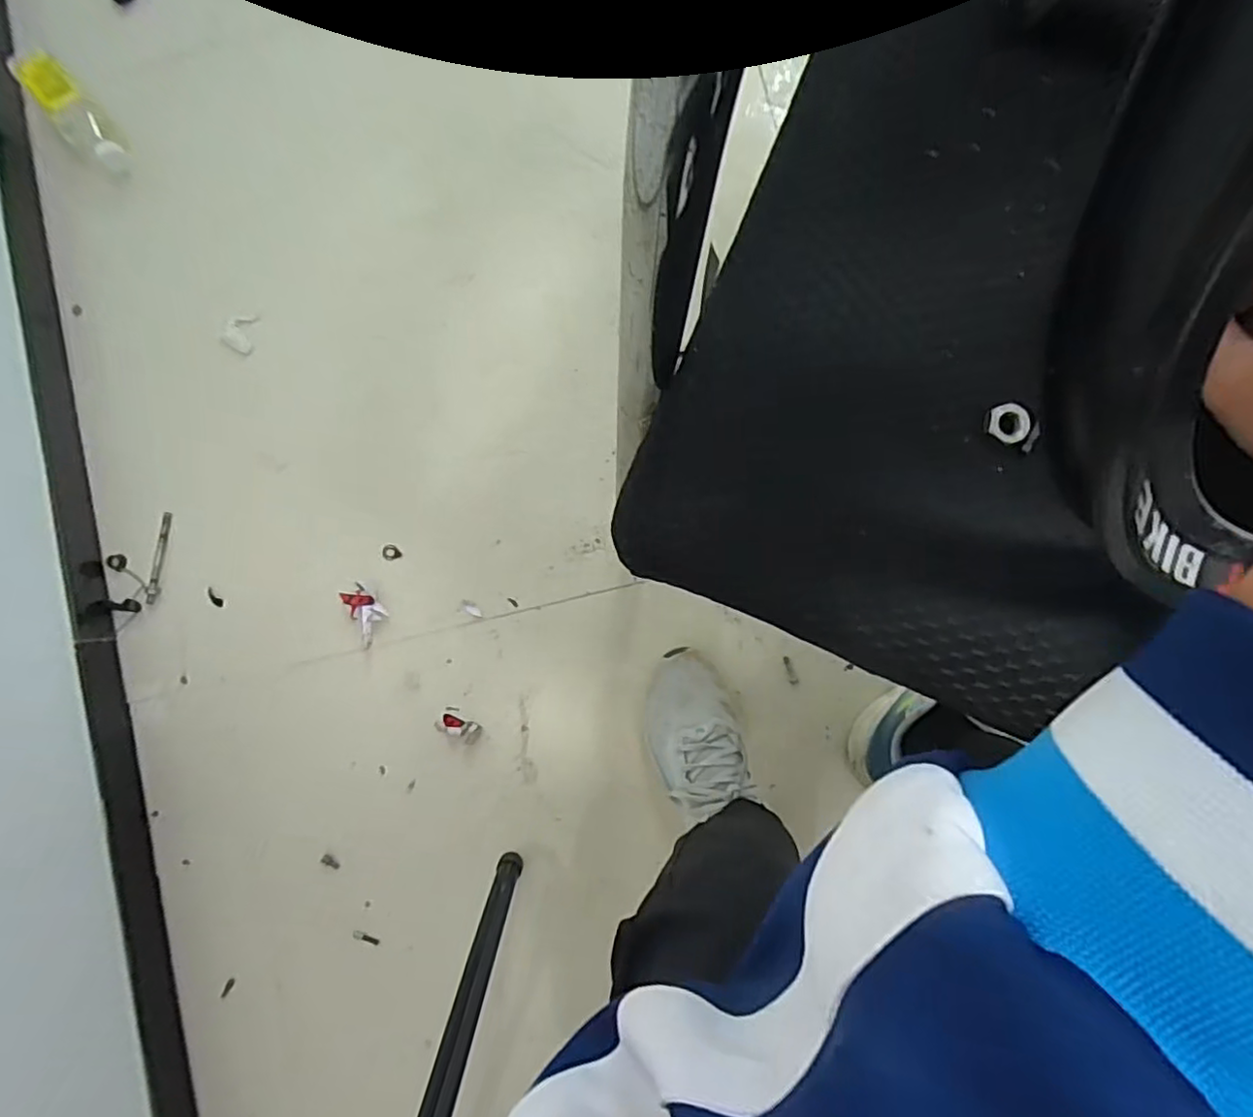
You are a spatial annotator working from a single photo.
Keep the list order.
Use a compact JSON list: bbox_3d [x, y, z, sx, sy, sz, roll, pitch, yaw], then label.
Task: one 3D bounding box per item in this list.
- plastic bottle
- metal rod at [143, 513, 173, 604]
[{"bbox_3d":[-0.672,-0.540,0.766,0.059,0.054,0.138,-40,87,-1],"label":"plastic bottle"},{"bbox_3d":[-0.570,0.000,0.764,0.013,0.010,0.113,8,87,2],"label":"metal rod"}]

